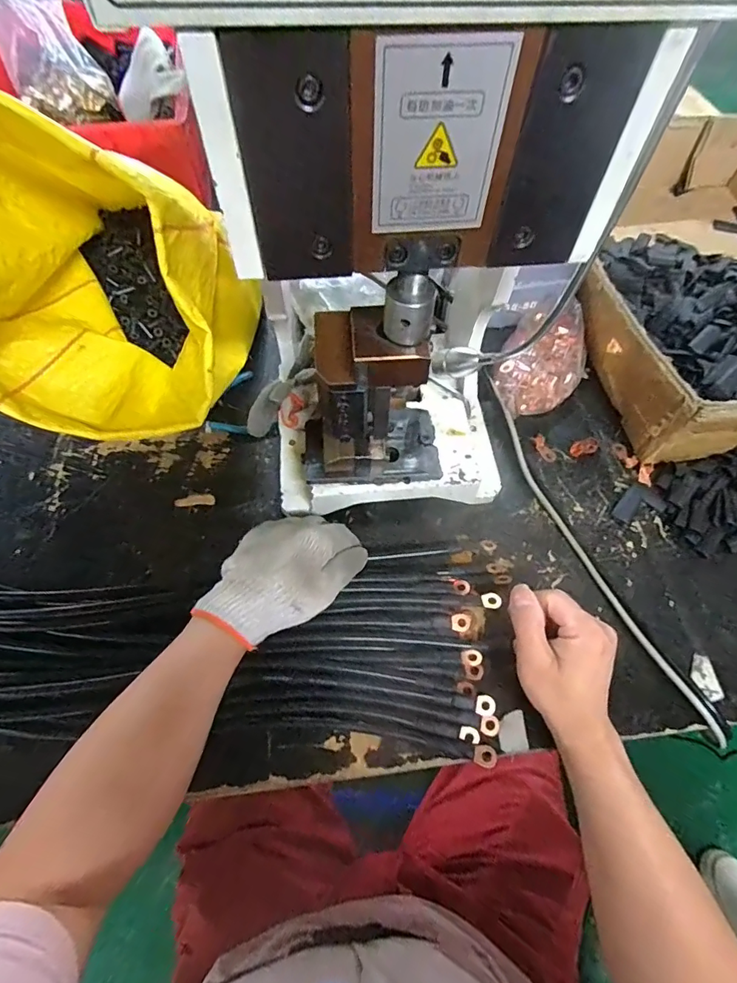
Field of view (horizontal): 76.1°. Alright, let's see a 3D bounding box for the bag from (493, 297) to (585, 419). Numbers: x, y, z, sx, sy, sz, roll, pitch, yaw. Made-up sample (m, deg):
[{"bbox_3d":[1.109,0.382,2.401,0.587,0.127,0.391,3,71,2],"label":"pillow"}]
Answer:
[{"bbox_3d":[0.214,-0.161,0.577,0.095,0.046,0.177,22,64,11],"label":"bag"}]

